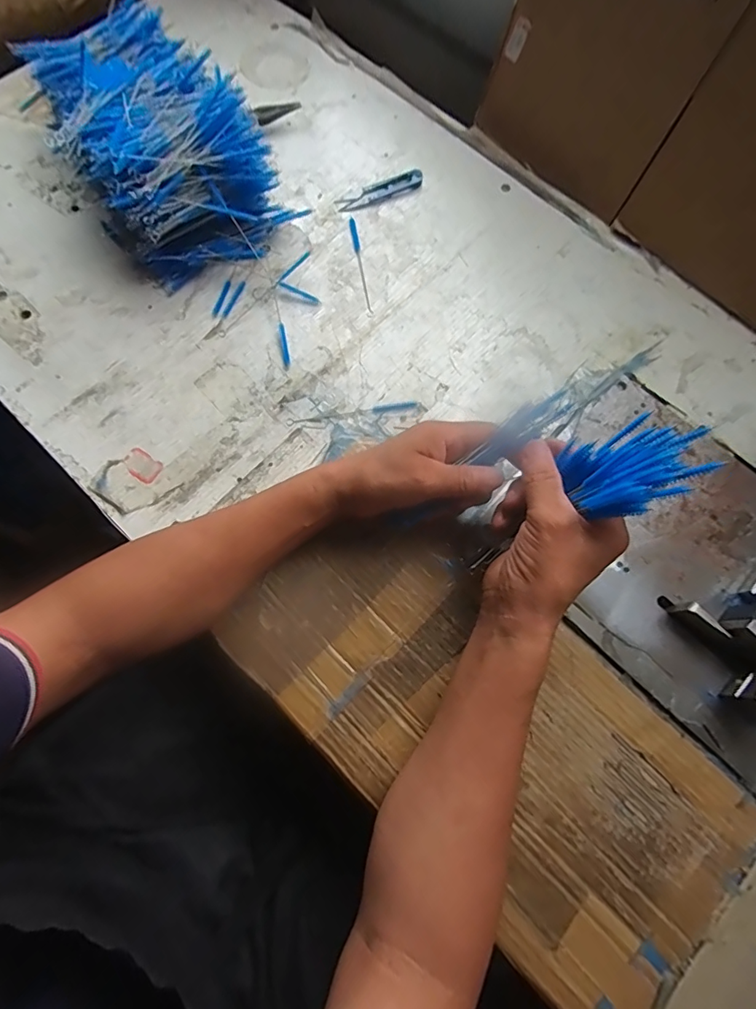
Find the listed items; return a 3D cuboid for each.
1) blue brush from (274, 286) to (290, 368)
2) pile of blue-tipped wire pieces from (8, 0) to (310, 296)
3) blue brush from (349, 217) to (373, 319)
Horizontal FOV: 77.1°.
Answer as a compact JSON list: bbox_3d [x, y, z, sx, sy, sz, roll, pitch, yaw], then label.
[{"bbox_3d":[-0.098,-0.177,0.479,0.008,0.004,0.092,-10,72,-4],"label":"blue brush"},{"bbox_3d":[-0.240,-0.386,0.494,0.167,0.101,0.314,-36,76,-12],"label":"pile of blue-tipped wire pieces"},{"bbox_3d":[-0.018,-0.256,0.508,0.007,0.004,0.129,-10,72,-4],"label":"blue brush"}]

